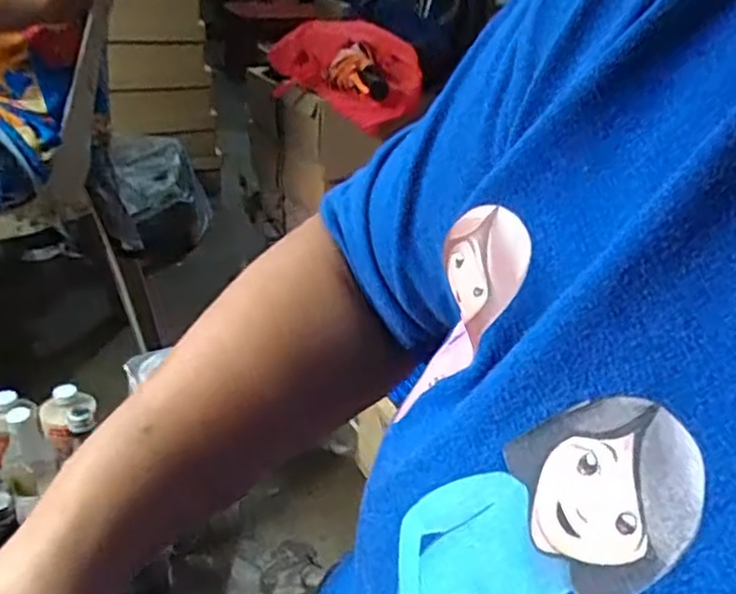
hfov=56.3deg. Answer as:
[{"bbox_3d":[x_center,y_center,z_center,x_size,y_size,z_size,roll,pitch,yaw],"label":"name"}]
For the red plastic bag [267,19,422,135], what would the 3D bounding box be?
[{"bbox_3d":[-0.033,-0.372,1.108,0.225,0.122,0.171,21,33,26],"label":"red plastic bag"}]

